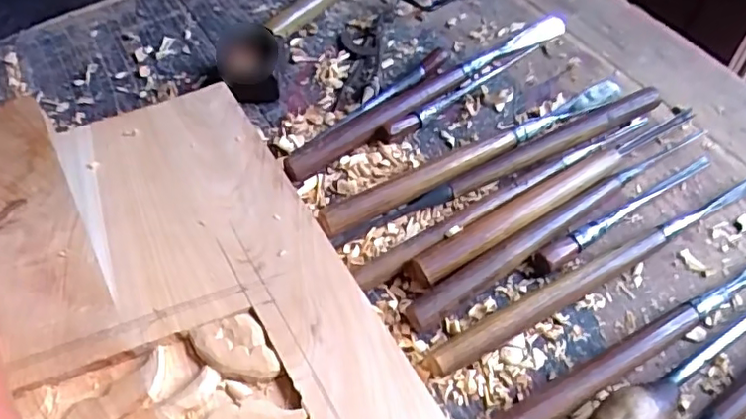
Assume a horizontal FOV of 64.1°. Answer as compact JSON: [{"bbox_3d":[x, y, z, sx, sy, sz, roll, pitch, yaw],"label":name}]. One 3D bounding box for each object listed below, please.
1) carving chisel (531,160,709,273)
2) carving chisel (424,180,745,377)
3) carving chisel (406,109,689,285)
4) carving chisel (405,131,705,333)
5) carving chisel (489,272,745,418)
[{"bbox_3d":[0.162,0.000,0.378,0.151,0.011,0.011,-29,58,-17],"label":"carving chisel"},{"bbox_3d":[0.139,0.030,0.353,0.249,0.018,0.021,-26,57,-15],"label":"carving chisel"},{"bbox_3d":[0.122,-0.013,0.385,0.226,0.014,0.022,-28,58,-17],"label":"carving chisel"},{"bbox_3d":[0.121,0.005,0.373,0.241,0.014,0.018,-30,58,-18],"label":"carving chisel"},{"bbox_3d":[0.155,0.068,0.324,0.247,0.019,0.017,-26,57,-16],"label":"carving chisel"}]

